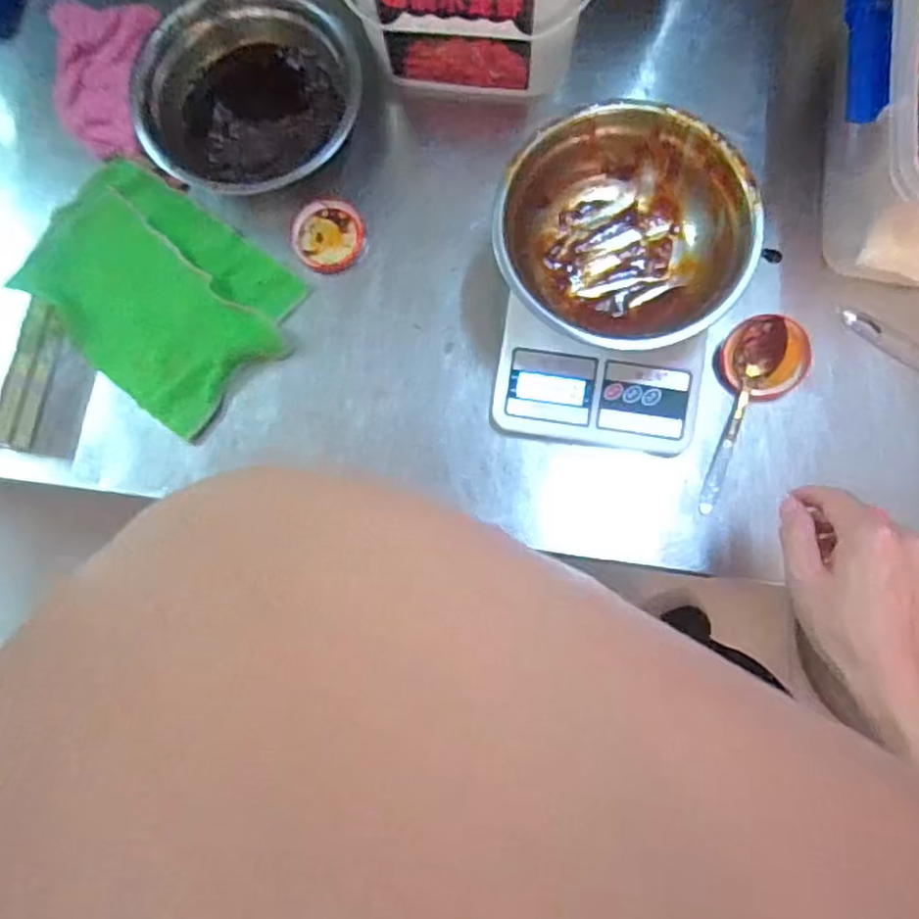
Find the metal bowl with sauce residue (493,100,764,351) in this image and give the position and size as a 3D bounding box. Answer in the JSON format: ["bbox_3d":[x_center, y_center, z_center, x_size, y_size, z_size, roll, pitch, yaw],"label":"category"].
[{"bbox_3d":[0.119,-0.172,0.497,0.177,0.071,0.163,-2,83,2],"label":"metal bowl with sauce residue"}]

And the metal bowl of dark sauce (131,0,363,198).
[{"bbox_3d":[-0.173,-0.299,0.541,0.173,0.069,0.162,0,83,2],"label":"metal bowl of dark sauce"}]

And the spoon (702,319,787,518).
[{"bbox_3d":[0.221,-0.034,0.512,0.033,0.023,0.154,17,85,4],"label":"spoon"}]

